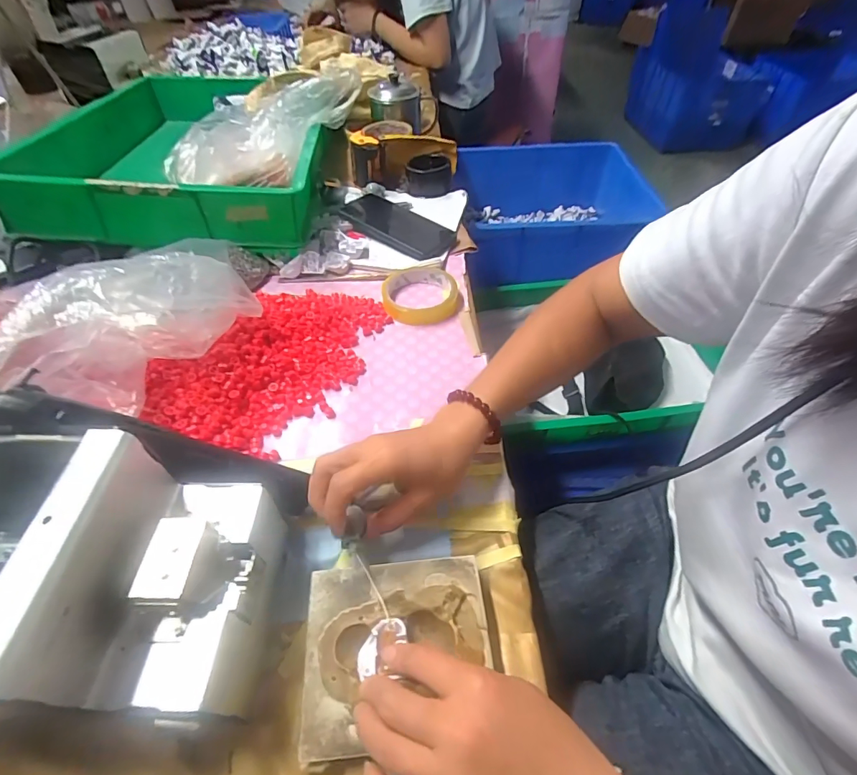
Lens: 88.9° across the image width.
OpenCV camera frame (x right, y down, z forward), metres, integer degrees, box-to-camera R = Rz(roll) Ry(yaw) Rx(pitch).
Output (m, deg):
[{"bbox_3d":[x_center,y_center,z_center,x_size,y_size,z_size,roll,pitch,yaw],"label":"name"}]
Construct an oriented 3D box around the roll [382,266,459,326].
[{"bbox_3d":[-0.011,-0.112,0.516,0.084,0.022,0.089,-1,49,1],"label":"roll"}]

